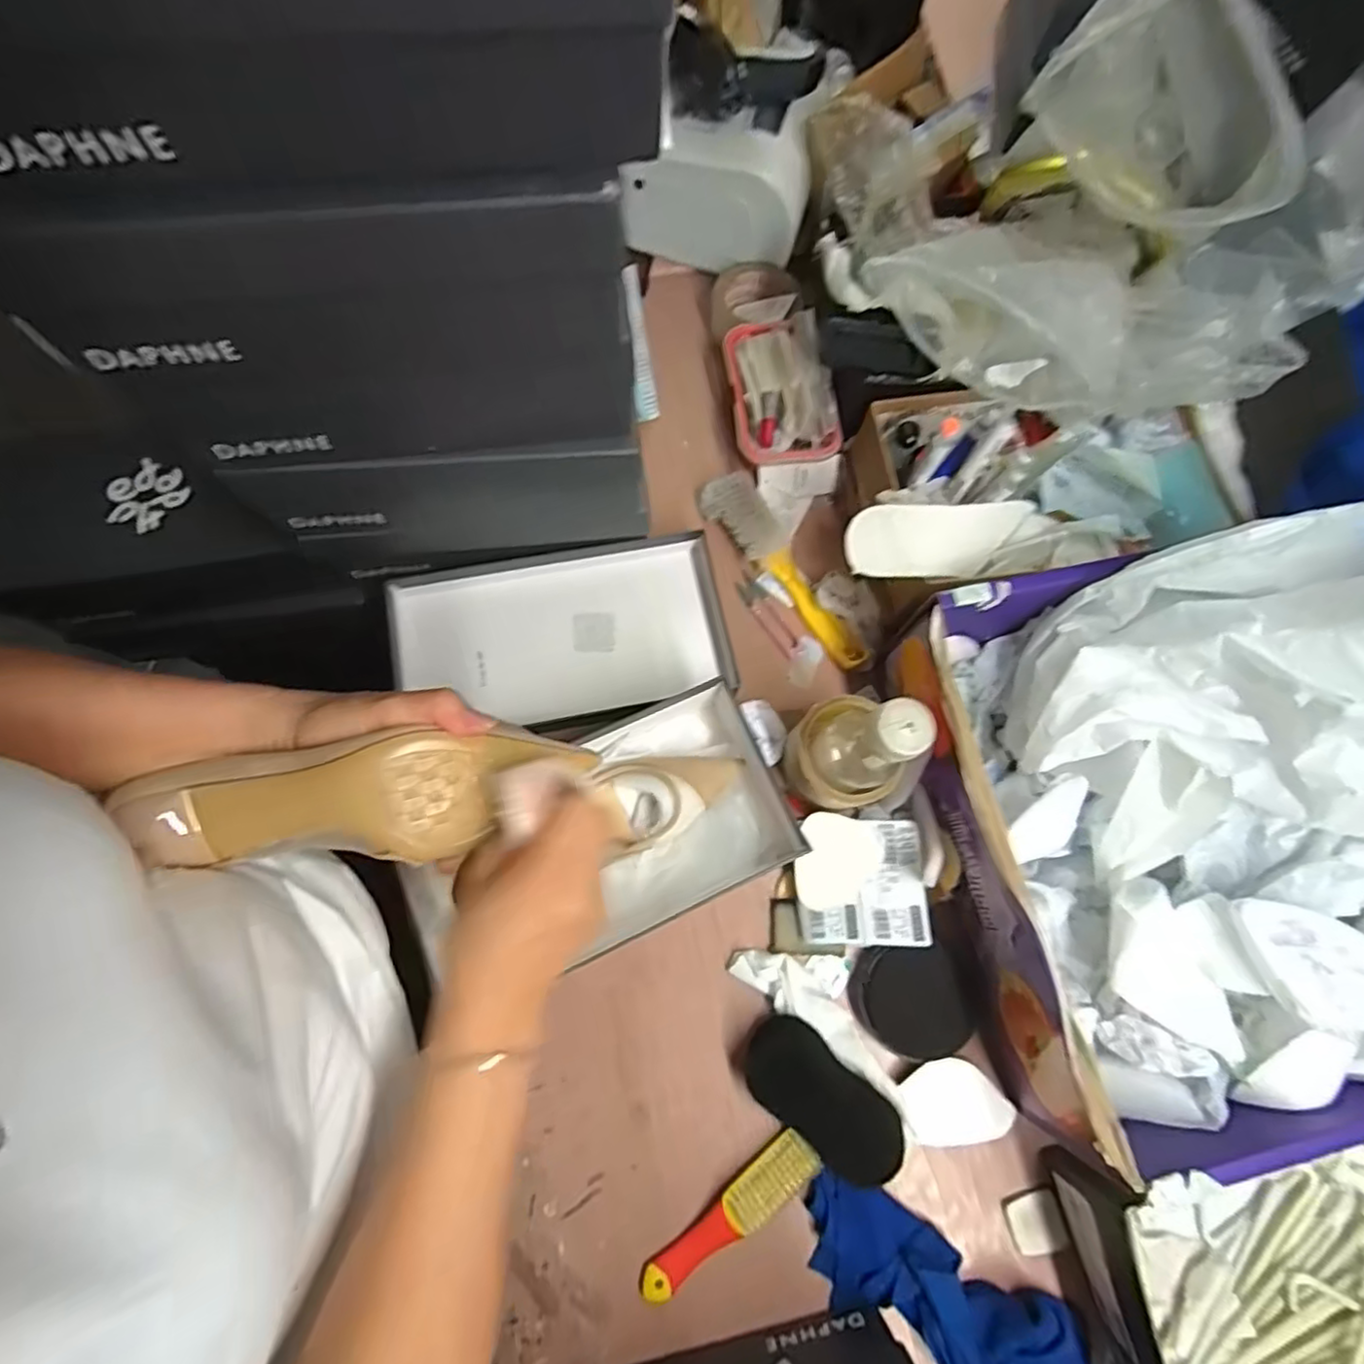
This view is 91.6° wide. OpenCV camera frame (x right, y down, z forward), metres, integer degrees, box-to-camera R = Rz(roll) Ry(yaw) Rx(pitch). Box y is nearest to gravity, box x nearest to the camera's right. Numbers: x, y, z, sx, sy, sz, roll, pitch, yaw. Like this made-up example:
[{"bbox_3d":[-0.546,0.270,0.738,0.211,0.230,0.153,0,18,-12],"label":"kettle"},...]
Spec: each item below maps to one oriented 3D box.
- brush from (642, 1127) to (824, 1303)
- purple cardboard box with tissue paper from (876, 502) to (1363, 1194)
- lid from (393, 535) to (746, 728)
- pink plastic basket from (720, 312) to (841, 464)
[{"bbox_3d":[0.039,0.409,0.502,0.154,0.019,0.035,-37,78,-11],"label":"brush"},{"bbox_3d":[0.369,0.100,0.472,0.308,0.248,0.398,-11,74,-5],"label":"purple cardboard box with tissue paper"},{"bbox_3d":[-0.116,-0.041,0.636,0.311,0.047,0.152,-11,74,-5],"label":"lid"},{"bbox_3d":[0.098,-0.295,0.680,0.097,0.052,0.163,-9,74,-4],"label":"pink plastic basket"}]

